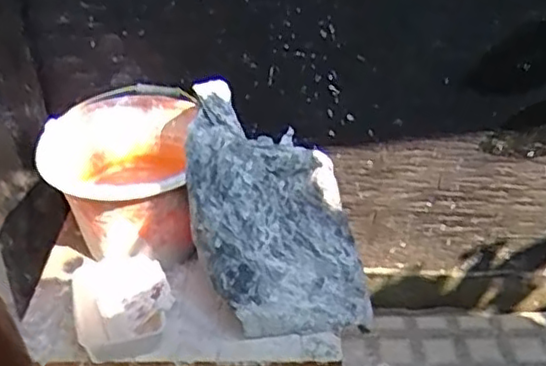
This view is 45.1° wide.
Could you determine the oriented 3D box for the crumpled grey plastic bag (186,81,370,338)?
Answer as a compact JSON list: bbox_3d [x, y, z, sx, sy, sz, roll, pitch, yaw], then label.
[{"bbox_3d":[0.013,0.048,0.967,0.265,0.256,0.278,-4,34,-7],"label":"crumpled grey plastic bag"}]

